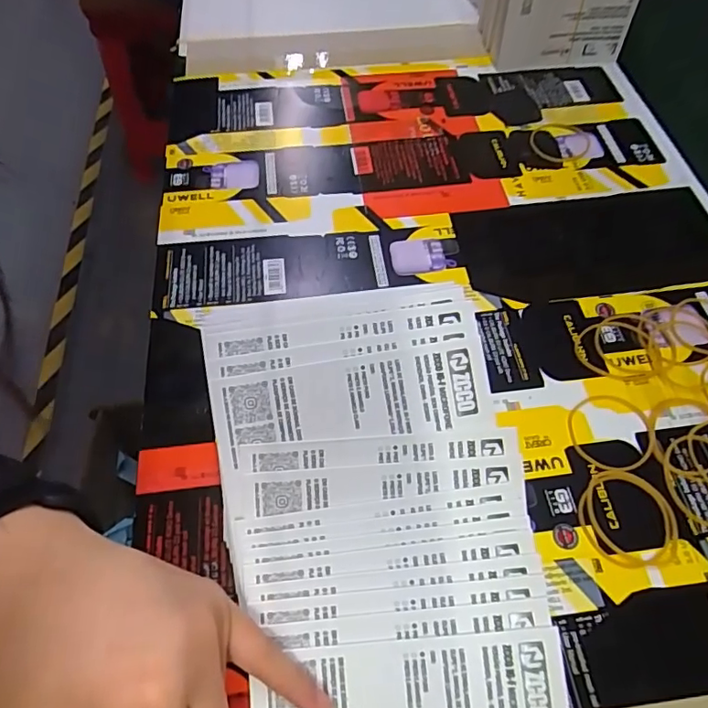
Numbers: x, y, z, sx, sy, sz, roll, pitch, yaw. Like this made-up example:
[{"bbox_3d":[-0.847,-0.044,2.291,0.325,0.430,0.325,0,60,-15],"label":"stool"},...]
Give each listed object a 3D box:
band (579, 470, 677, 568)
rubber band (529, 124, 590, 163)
[{"bbox_3d":[0.139,0.082,0.273,0.047,0.004,0.047,-4,57,-2],"label":"band"},{"bbox_3d":[0.164,-0.169,0.433,0.045,0.004,0.052,35,64,21],"label":"rubber band"}]

